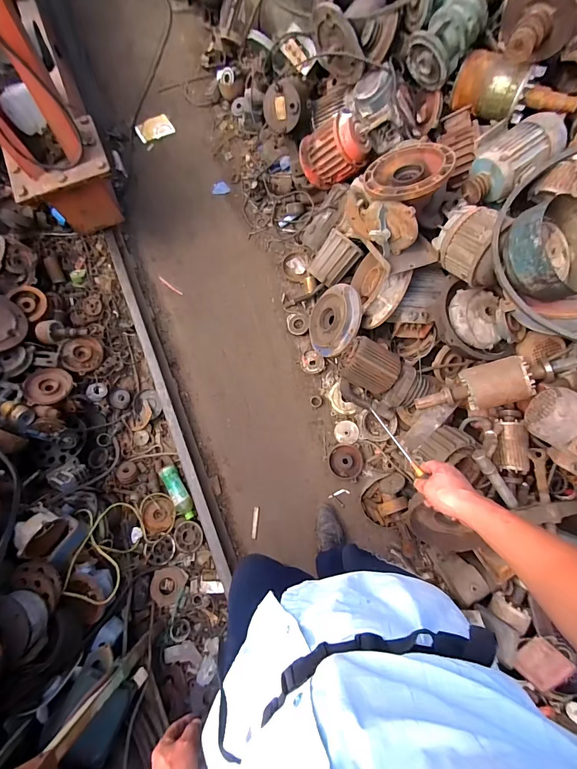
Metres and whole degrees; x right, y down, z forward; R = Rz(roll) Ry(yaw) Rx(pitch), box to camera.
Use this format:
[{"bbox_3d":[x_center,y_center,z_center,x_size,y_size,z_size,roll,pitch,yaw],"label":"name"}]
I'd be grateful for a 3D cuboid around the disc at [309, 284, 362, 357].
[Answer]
[{"bbox_3d":[0.183,-0.263,1.425,0.043,0.260,0.285,4,87,-40],"label":"disc"}]

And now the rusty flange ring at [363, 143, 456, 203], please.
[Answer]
[{"bbox_3d":[0.367,-0.657,1.092,0.240,0.050,0.251,-10,55,15],"label":"rusty flange ring"}]

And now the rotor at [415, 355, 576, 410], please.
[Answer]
[{"bbox_3d":[0.667,-0.001,1.160,0.486,0.134,0.156,-19,74,26],"label":"rotor"}]

